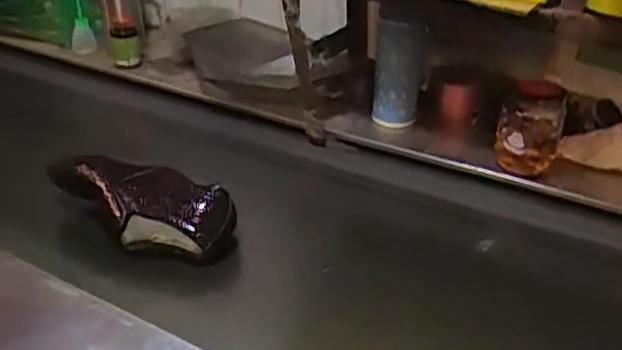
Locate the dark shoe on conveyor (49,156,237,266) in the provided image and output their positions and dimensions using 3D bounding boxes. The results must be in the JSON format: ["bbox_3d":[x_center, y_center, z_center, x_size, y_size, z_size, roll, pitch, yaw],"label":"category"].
[{"bbox_3d":[-0.218,0.041,0.782,0.244,0.091,0.085,8,35,15],"label":"dark shoe on conveyor"}]

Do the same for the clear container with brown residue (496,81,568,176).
[{"bbox_3d":[0.302,-0.059,0.879,0.084,0.127,0.071,11,35,18],"label":"clear container with brown residue"}]

